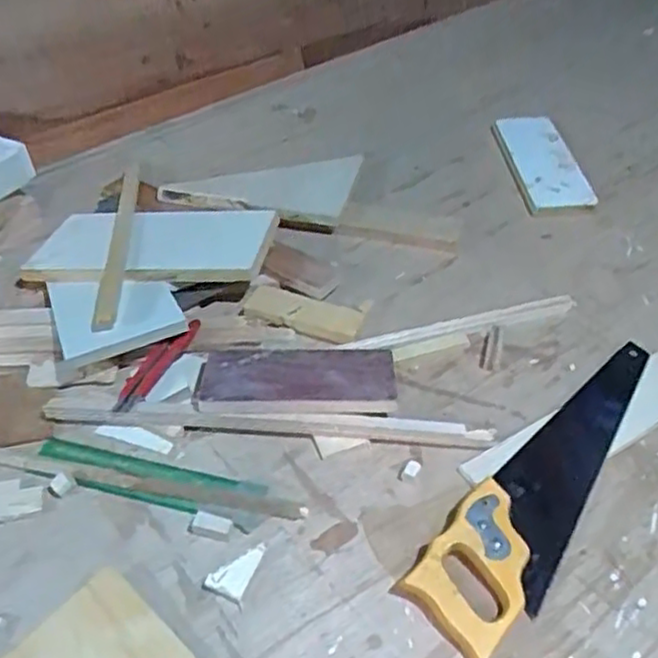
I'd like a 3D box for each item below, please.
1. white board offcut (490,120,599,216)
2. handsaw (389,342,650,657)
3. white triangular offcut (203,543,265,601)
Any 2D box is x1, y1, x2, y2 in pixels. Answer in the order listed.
[{"bbox_3d":[0.342,-0.272,1.106,0.110,0.014,0.252,-3,46,-1],"label":"white board offcut"},{"bbox_3d":[0.233,0.146,0.678,0.098,0.029,0.403,33,54,31],"label":"handsaw"},{"bbox_3d":[-0.087,0.219,0.630,0.038,0.007,0.055,15,47,18],"label":"white triangular offcut"}]

